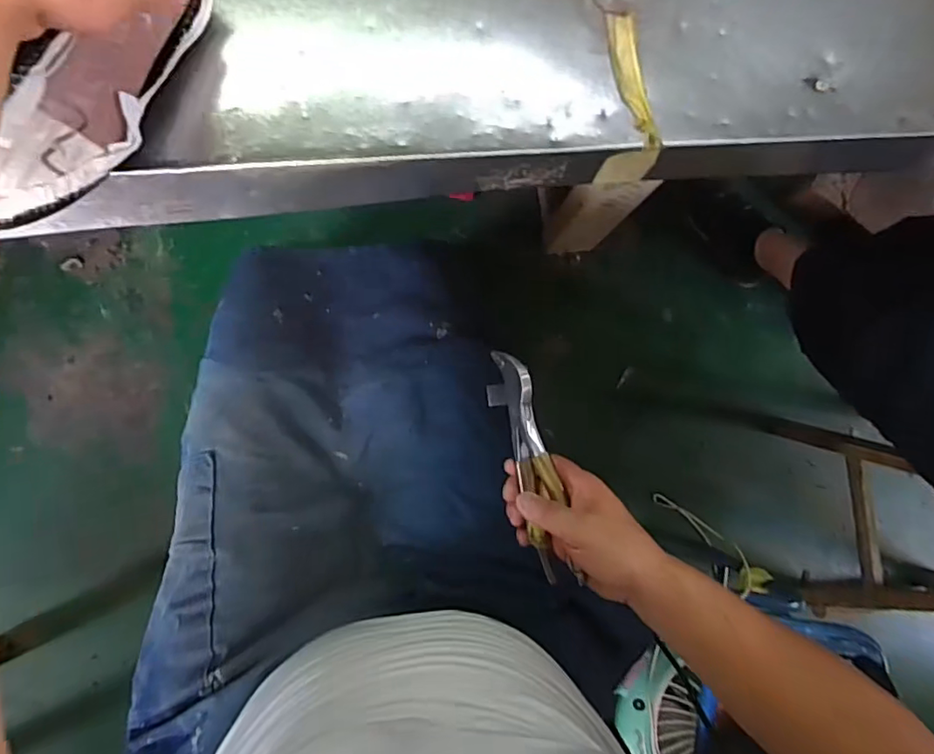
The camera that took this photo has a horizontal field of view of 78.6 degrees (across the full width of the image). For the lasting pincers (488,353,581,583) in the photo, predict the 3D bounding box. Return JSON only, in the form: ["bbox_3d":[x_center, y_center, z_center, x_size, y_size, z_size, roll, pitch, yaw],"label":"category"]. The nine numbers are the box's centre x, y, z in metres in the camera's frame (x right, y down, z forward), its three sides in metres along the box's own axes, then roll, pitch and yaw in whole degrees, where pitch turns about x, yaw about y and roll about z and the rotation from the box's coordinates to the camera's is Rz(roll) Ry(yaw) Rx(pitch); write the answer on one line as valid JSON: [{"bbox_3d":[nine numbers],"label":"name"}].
[{"bbox_3d":[0.059,0.070,0.475,0.025,0.043,0.189,-12,83,-42],"label":"lasting pincers"}]

